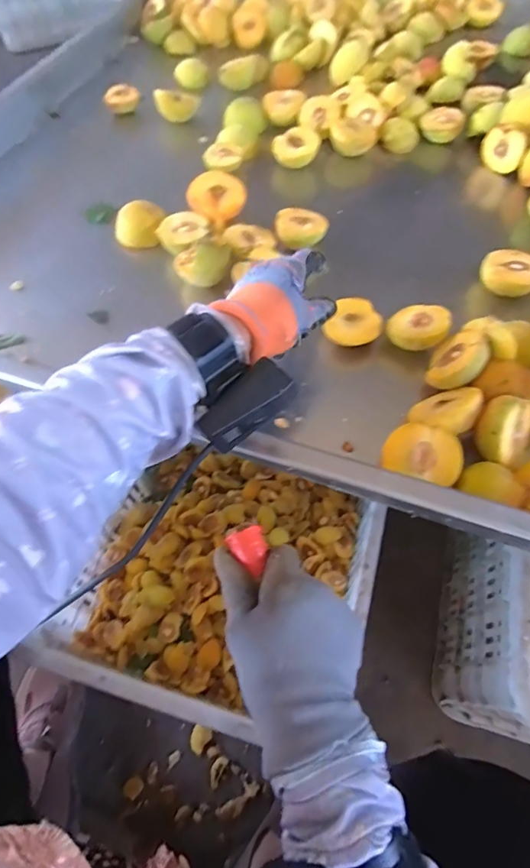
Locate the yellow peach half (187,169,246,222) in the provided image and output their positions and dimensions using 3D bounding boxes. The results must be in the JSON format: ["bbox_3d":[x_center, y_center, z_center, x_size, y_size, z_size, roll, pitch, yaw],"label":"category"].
[{"bbox_3d":[-0.065,-0.304,0.572,0.065,0.029,0.077,38,73,-2],"label":"yellow peach half"}]

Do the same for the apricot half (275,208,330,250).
[{"bbox_3d":[0.046,-0.252,0.538,0.063,0.025,0.050,-4,61,-2],"label":"apricot half"}]

